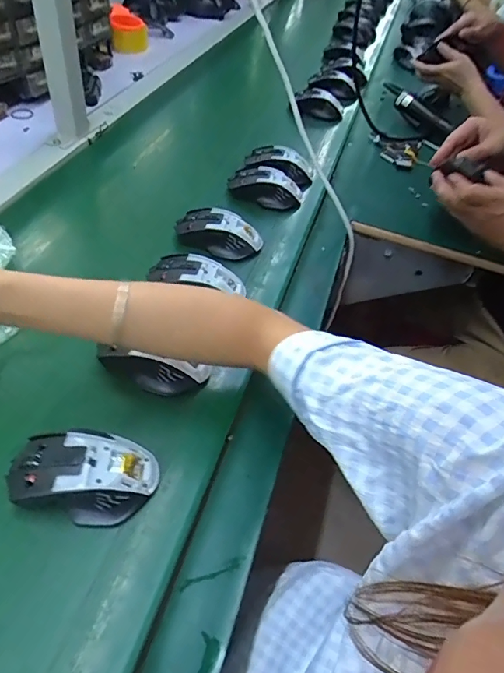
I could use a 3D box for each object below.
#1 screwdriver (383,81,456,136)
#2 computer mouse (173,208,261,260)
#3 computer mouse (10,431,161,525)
[{"bbox_3d":[0.311,-0.444,0.880,0.039,0.031,0.236,-12,51,-15],"label":"screwdriver"},{"bbox_3d":[-0.043,-0.138,0.615,0.113,0.038,0.057,16,49,8],"label":"computer mouse"},{"bbox_3d":[-0.138,0.112,0.377,0.110,0.037,0.066,7,49,1],"label":"computer mouse"}]

